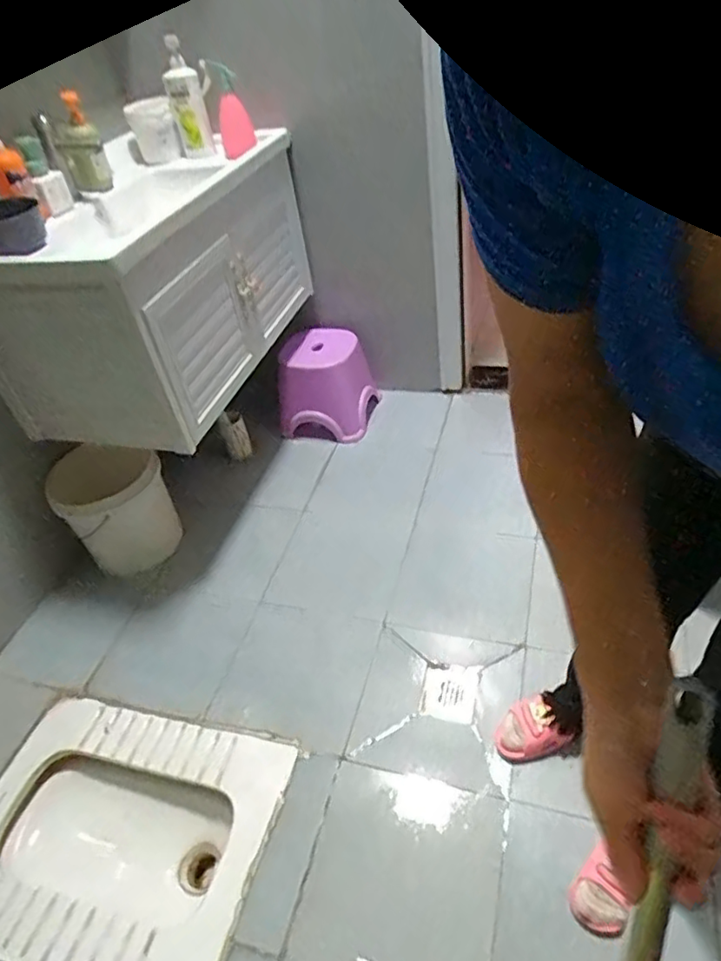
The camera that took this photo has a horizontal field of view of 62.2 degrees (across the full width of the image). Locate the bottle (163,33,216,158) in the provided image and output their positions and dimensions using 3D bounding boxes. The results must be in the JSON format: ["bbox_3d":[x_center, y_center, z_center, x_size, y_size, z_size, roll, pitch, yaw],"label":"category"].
[{"bbox_3d":[-0.455,-0.999,1.569,0.078,0.259,0.061,-20,42,-14],"label":"bottle"}]

